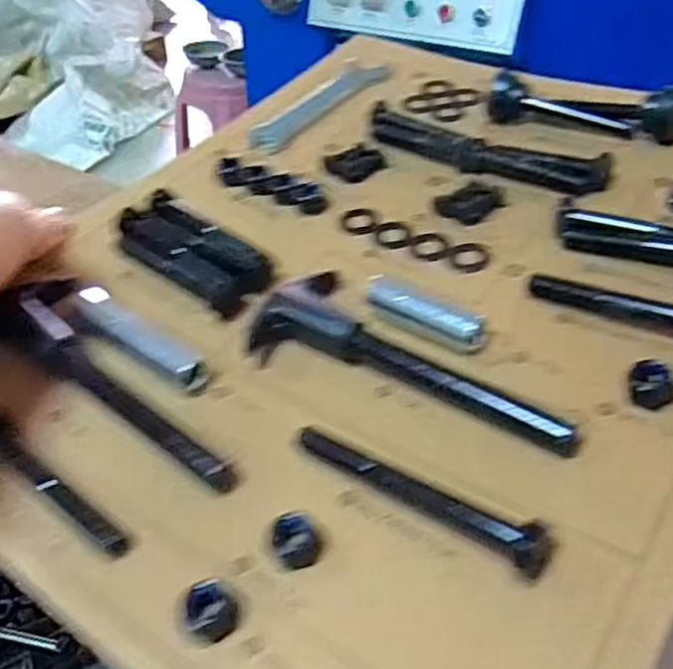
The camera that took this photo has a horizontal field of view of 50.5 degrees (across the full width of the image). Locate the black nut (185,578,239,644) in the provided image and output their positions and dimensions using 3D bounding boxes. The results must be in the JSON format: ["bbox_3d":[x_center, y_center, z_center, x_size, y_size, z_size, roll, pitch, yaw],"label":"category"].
[{"bbox_3d":[-0.037,0.081,0.211,0.015,0.011,0.013,-16,42,-16],"label":"black nut"}]

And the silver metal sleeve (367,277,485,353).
[{"bbox_3d":[0.035,-0.008,0.283,0.049,0.014,0.010,24,46,27],"label":"silver metal sleeve"}]

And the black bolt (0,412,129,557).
[{"bbox_3d":[-0.101,0.050,0.247,0.079,0.014,0.012,28,48,30],"label":"black bolt"}]

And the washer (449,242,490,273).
[{"bbox_3d":[0.059,-0.034,0.318,0.017,0.004,0.019,-28,47,-7],"label":"washer"}]

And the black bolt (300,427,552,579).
[{"bbox_3d":[0.025,0.051,0.231,0.089,0.018,0.013,19,43,41],"label":"black bolt"}]

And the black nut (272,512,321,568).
[{"bbox_3d":[-0.013,0.064,0.224,0.014,0.011,0.012,-4,41,-4],"label":"black nut"}]

